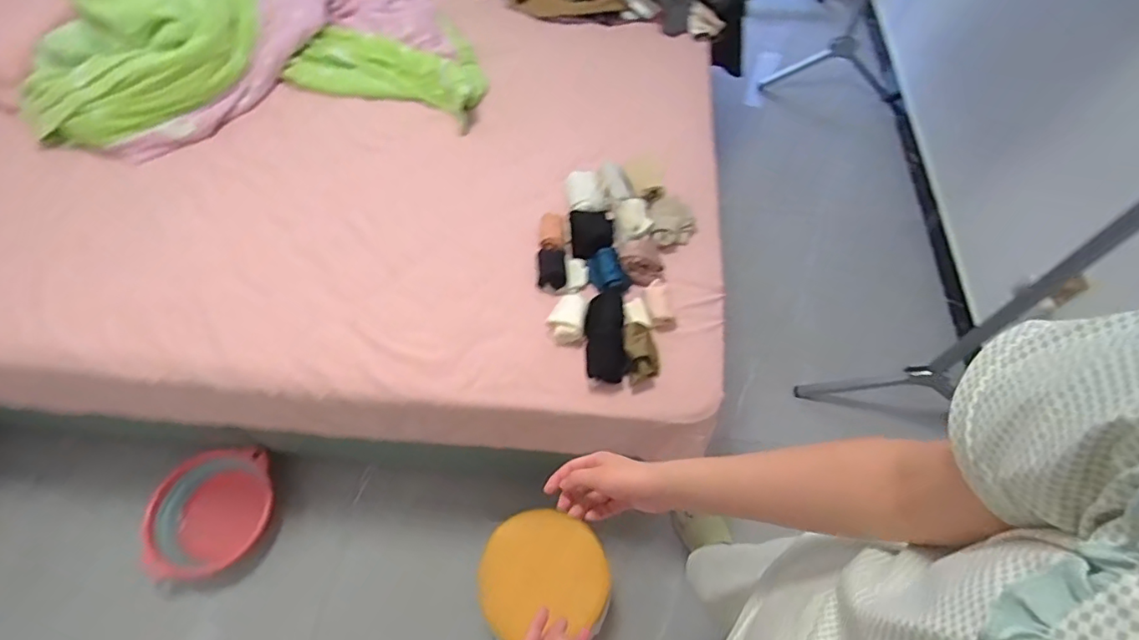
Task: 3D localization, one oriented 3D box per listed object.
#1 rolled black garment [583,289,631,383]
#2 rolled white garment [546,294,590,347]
[{"bbox_3d":[0.062,0.028,0.922,0.074,0.047,0.155,-3,60,-3],"label":"rolled black garment"},{"bbox_3d":[-0.004,0.002,0.934,0.066,0.058,0.075,7,60,3],"label":"rolled white garment"}]

